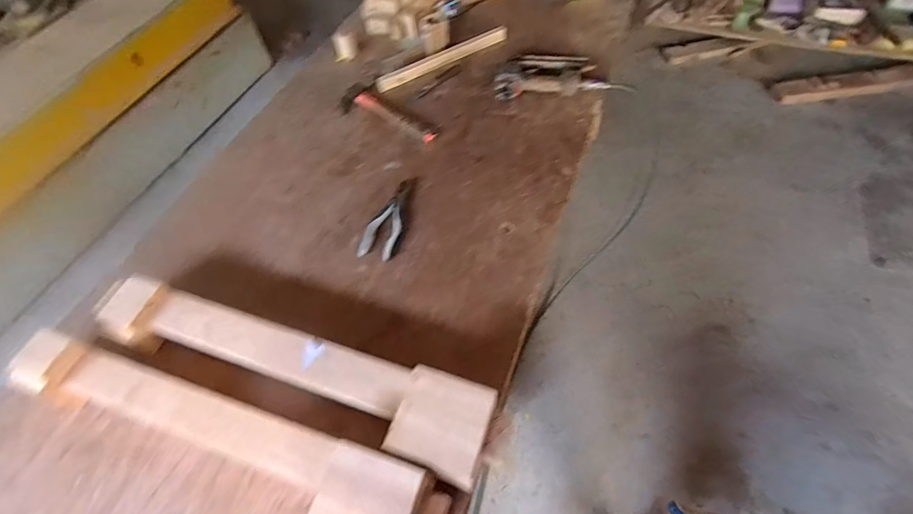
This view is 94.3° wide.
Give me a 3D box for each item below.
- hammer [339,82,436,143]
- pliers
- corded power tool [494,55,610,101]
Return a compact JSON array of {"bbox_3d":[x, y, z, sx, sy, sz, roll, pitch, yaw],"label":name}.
[{"bbox_3d":[-0.159,-0.345,1.015,0.271,0.027,0.100,33,66,22],"label":"hammer"},{"bbox_3d":[-0.139,-0.086,0.859,0.075,0.014,0.198,8,59,10],"label":"pliers"},{"bbox_3d":[0.221,-0.438,1.027,0.256,0.059,0.135,-2,58,3],"label":"corded power tool"}]

